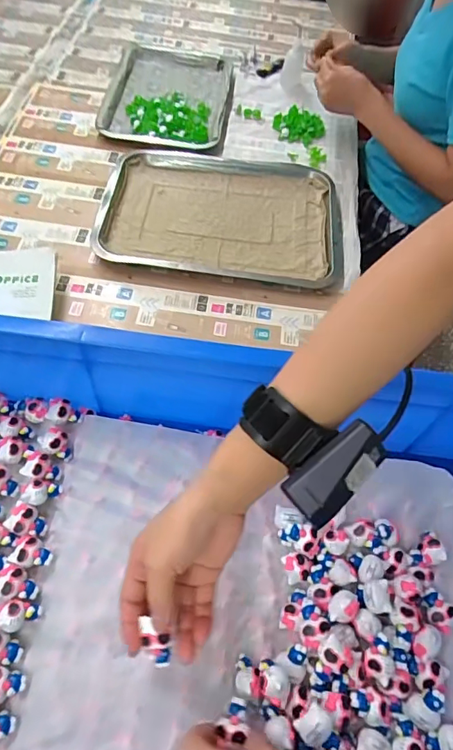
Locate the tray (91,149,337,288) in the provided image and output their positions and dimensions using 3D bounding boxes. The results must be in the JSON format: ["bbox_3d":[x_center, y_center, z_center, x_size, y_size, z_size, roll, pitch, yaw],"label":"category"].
[{"bbox_3d":[-0.008,-0.253,0.744,0.340,0.030,0.275,6,58,-1],"label":"tray"}]

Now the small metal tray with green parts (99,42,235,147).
[{"bbox_3d":[-0.105,-0.536,0.912,0.216,0.029,0.348,5,58,-1],"label":"small metal tray with green parts"}]

